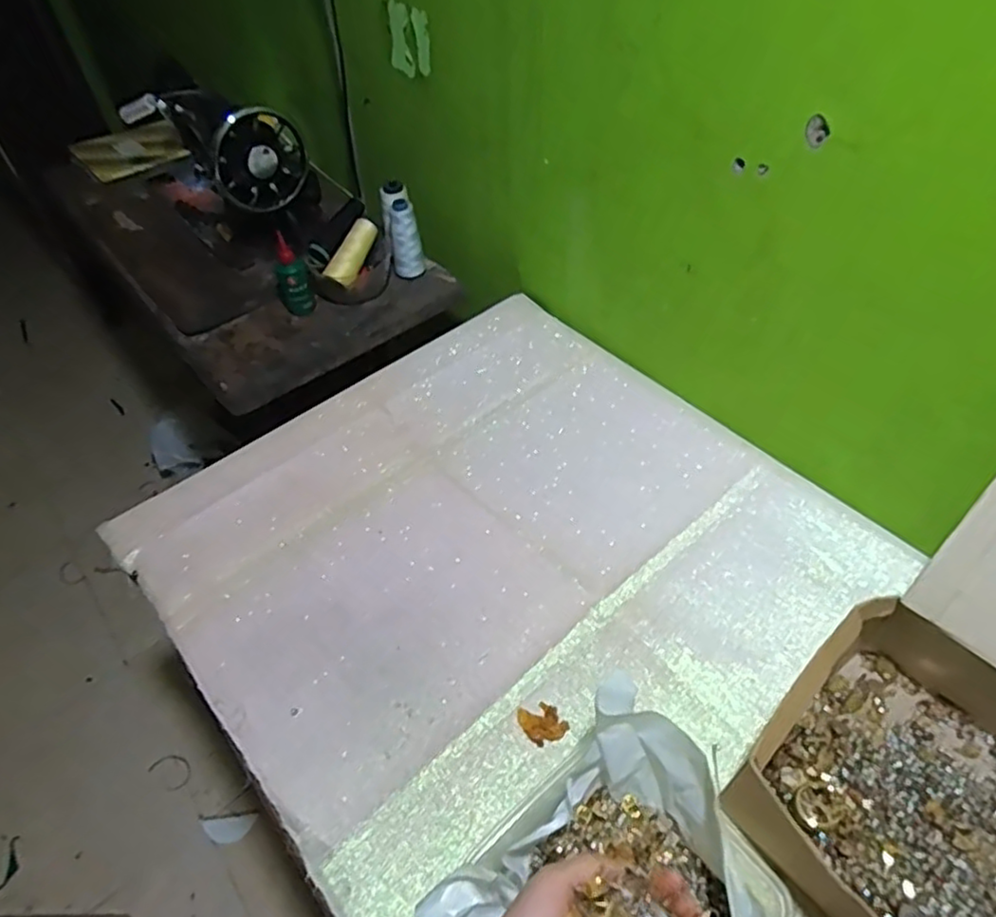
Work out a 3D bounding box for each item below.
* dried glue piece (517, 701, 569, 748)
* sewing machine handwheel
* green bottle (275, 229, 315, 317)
[{"bbox_3d":[0.038,0.226,0.564,0.035,0.007,0.037,-28,52,-19],"label":"dried glue piece"},{"bbox_3d":[-0.331,-0.412,0.918,0.132,0.145,0.023,-36,66,6],"label":"sewing machine handwheel"},{"bbox_3d":[-0.291,-0.258,0.920,0.044,0.117,0.031,-22,51,-14],"label":"green bottle"}]

